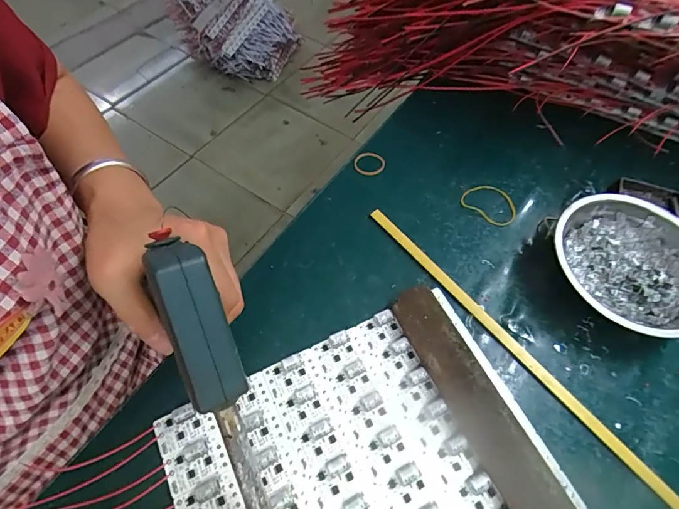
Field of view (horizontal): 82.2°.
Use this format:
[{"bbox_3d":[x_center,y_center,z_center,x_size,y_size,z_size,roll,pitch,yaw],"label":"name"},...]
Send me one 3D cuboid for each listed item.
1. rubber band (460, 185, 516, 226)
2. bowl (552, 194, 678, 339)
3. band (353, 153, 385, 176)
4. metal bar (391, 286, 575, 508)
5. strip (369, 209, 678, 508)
[{"bbox_3d":[0.148,-0.051,0.379,0.052,0.004,0.042,35,64,17],"label":"rubber band"},{"bbox_3d":[0.240,0.012,0.328,0.120,0.040,0.123,1,59,-2],"label":"bowl"},{"bbox_3d":[0.031,-0.092,0.396,0.032,0.004,0.028,-20,62,-14],"label":"band"},{"bbox_3d":[0.096,0.111,0.265,0.036,0.007,0.197,-36,64,14],"label":"metal bar"},{"bbox_3d":[0.133,0.068,0.310,0.012,0.009,0.310,-36,67,-21],"label":"strip"}]

